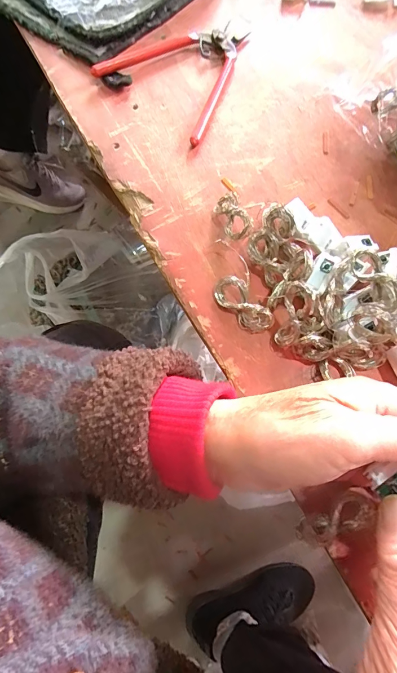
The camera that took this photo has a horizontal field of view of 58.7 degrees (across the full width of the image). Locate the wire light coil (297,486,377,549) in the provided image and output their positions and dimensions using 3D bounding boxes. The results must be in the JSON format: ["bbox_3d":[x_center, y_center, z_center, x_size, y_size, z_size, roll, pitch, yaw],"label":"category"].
[{"bbox_3d":[0.081,0.108,0.206,0.047,0.012,0.019,-35,33,11],"label":"wire light coil"}]

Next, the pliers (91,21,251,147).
[{"bbox_3d":[-0.006,-0.245,0.322,0.120,0.010,0.129,40,77,12],"label":"pliers"}]

